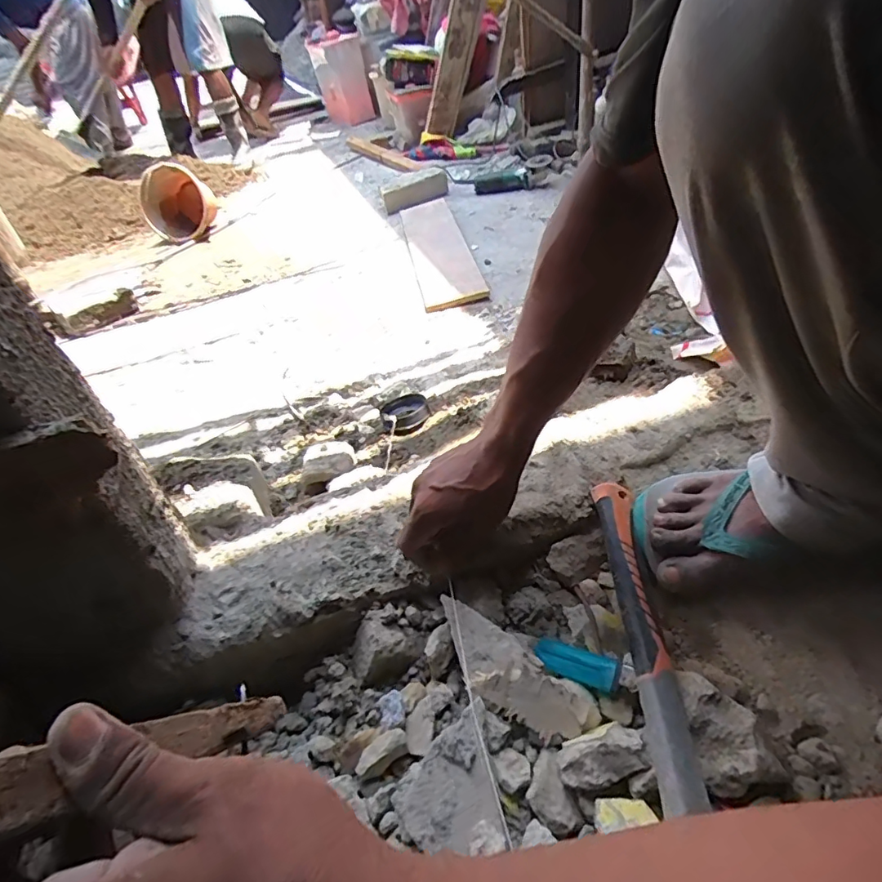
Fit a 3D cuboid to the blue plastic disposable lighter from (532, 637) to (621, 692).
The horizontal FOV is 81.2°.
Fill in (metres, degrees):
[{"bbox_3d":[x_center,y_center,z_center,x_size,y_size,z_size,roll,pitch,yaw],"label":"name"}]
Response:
[{"bbox_3d":[0.107,0.174,0.409,0.065,0.013,0.024,13,46,25],"label":"blue plastic disposable lighter"}]

